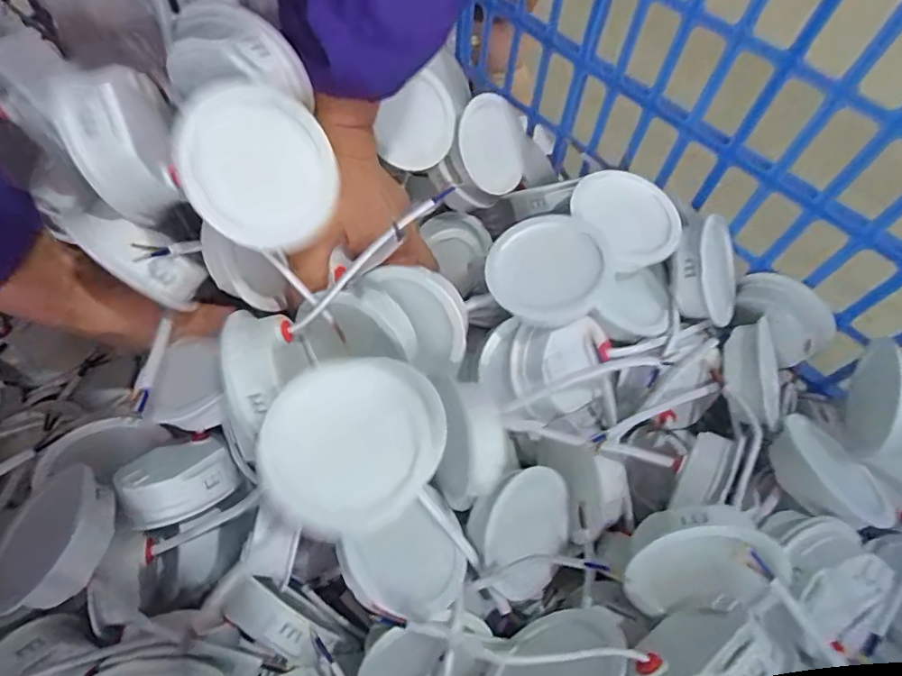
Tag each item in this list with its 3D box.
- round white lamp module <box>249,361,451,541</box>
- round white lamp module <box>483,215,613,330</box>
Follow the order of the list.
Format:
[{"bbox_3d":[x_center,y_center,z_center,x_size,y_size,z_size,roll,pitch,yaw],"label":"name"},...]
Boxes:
[{"bbox_3d":[-0.043,0.045,0.235,0.079,0.026,0.069,-38,88,-18],"label":"round white lamp module"},{"bbox_3d":[0.057,-0.037,0.313,0.069,0.024,0.070,-2,64,5],"label":"round white lamp module"}]

